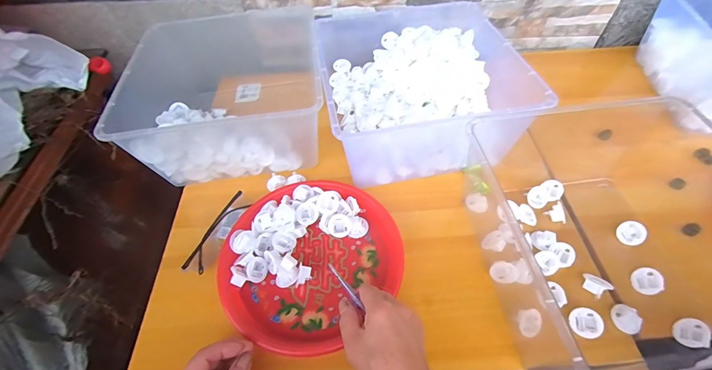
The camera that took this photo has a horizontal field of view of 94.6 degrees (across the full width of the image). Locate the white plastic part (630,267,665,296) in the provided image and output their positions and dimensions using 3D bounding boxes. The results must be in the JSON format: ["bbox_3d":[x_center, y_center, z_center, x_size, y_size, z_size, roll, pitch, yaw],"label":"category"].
[{"bbox_3d":[0.371,0.122,0.416,0.017,0.035,0.035,14,41,-18],"label":"white plastic part"}]

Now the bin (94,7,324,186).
[{"bbox_3d":[-0.219,-0.189,0.616,0.319,0.164,0.392,-6,54,-2],"label":"bin"}]

